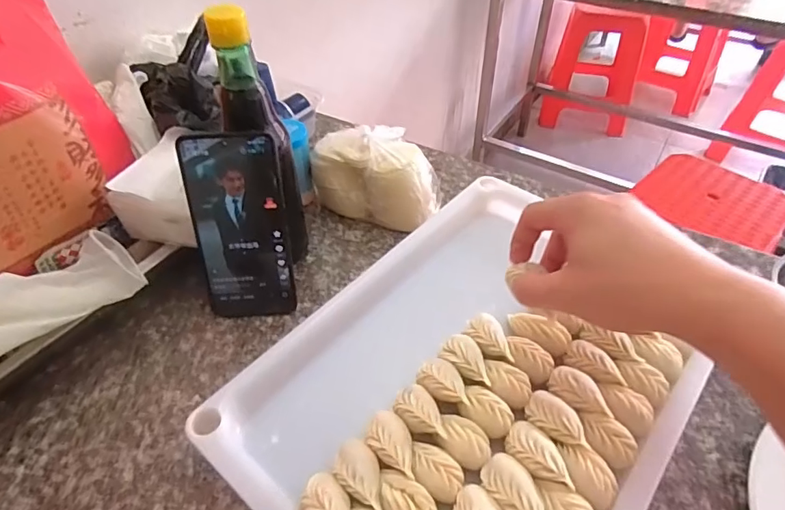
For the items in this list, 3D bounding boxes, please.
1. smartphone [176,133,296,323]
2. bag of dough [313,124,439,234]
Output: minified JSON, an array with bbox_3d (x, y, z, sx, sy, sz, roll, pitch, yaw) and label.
[{"bbox_3d":[-0.129,-0.020,0.418,0.077,0.165,0.007,-3,25,-2],"label":"smartphone"},{"bbox_3d":[-0.017,-0.089,0.539,0.135,0.087,0.069,14,46,15],"label":"bag of dough"}]

